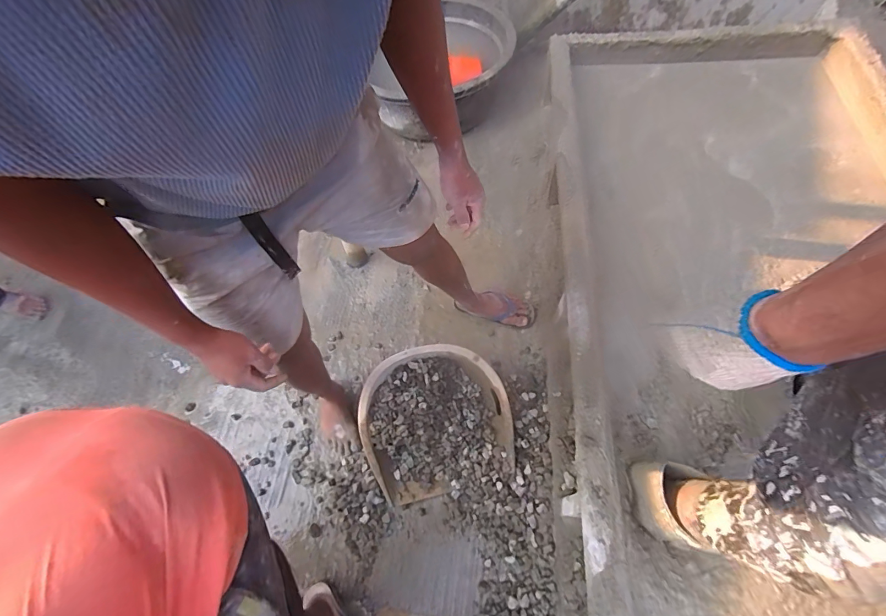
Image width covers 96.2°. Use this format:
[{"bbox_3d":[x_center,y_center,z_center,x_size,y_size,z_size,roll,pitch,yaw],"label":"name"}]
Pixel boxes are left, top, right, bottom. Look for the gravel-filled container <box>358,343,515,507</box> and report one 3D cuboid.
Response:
[{"bbox_3d":[-0.025,0.320,1.167,0.426,0.142,0.398,-16,64,-4],"label":"gravel-filled container"}]

